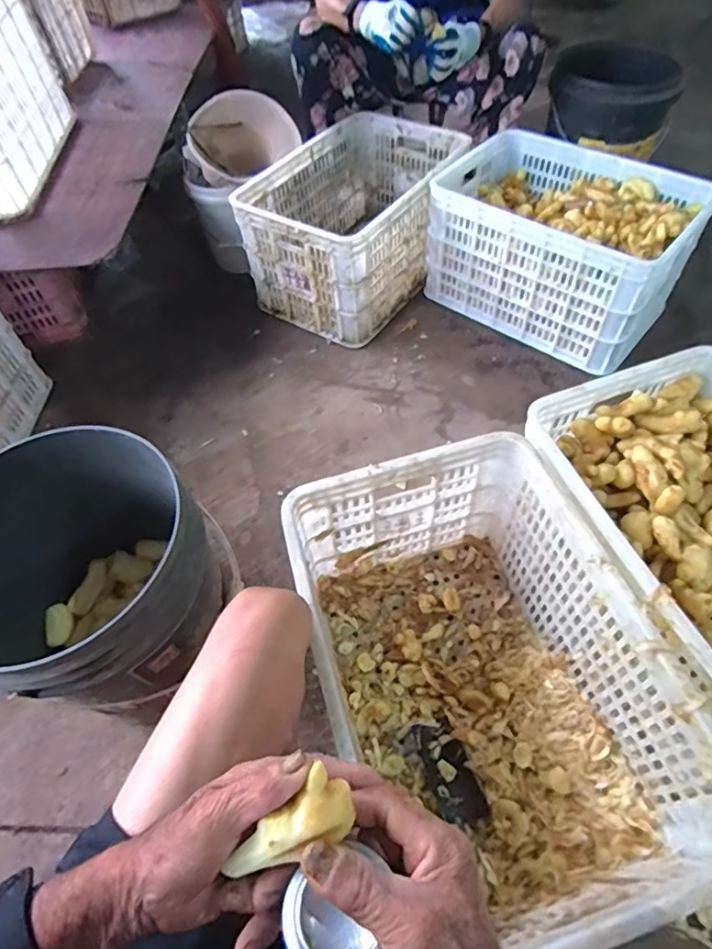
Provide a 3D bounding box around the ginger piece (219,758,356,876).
[{"bbox_3d":[-0.036,0.203,0.299,0.070,0.016,0.034,-34,60,-8],"label":"ginger piece"}]

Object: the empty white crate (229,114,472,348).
[{"bbox_3d":[0.007,-0.645,1.352,0.373,0.279,0.547,28,60,20],"label":"empty white crate"}]

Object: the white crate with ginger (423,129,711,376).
[{"bbox_3d":[0.478,-0.547,1.255,0.538,0.276,0.389,33,62,23],"label":"white crate with ginger"}]

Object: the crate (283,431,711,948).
[{"bbox_3d":[0.157,0.257,0.696,0.366,0.298,0.528,-21,57,-12],"label":"crate"}]

